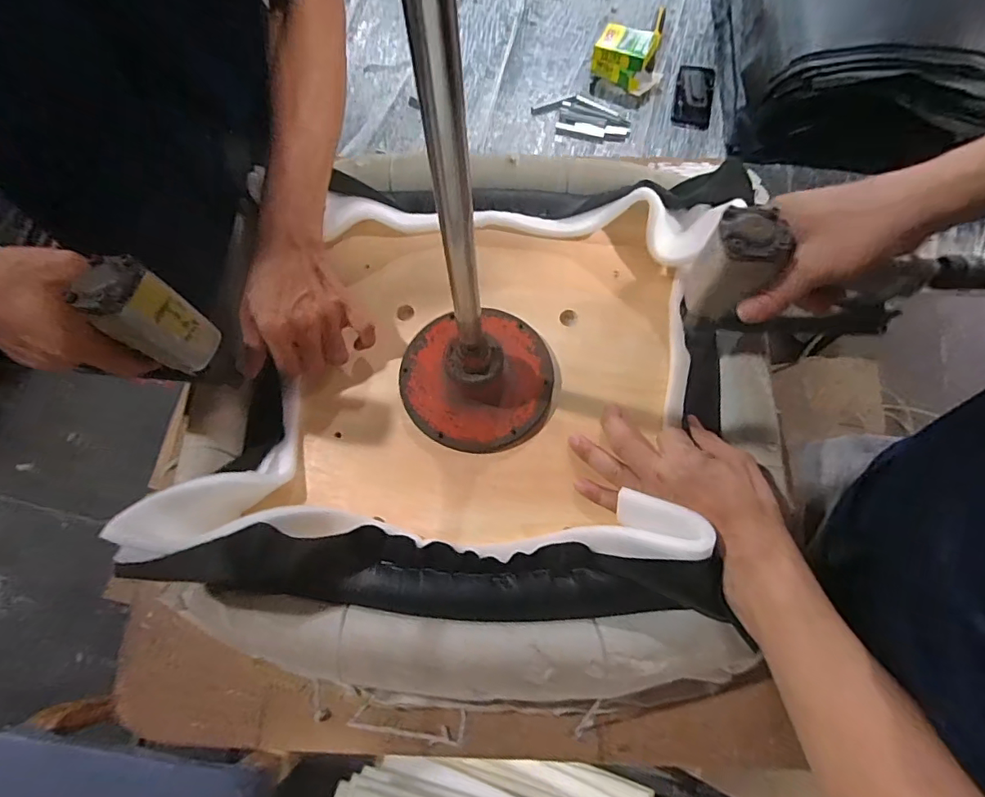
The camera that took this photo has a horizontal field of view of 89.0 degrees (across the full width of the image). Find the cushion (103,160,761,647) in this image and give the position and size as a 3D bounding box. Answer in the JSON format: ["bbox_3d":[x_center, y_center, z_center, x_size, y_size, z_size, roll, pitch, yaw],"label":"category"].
[{"bbox_3d":[-0.005,-0.040,0.456,0.428,0.092,0.429,5,69,4],"label":"cushion"}]

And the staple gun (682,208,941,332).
[{"bbox_3d":[0.258,-0.087,0.417,0.212,0.110,0.048,11,68,-16],"label":"staple gun"}]

